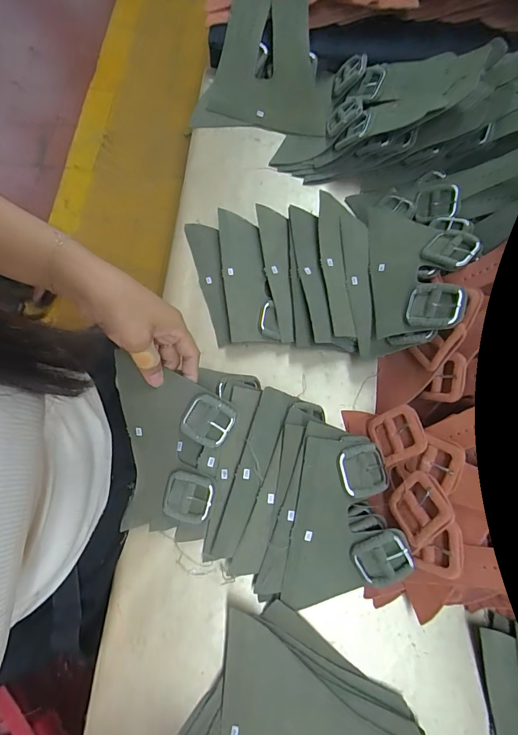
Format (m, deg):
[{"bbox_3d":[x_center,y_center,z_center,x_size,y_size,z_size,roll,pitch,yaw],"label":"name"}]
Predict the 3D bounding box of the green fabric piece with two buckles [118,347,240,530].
[{"bbox_3d":[-0.090,0.079,0.357,0.113,0.028,0.149,12,90,6],"label":"green fabric piece with two buckles"}]

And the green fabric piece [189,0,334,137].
[{"bbox_3d":[0.011,-0.410,0.501,0.172,0.026,0.178,8,96,2],"label":"green fabric piece"}]

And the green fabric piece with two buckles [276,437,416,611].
[{"bbox_3d":[0.081,0.143,0.336,0.101,0.044,0.151,8,73,4],"label":"green fabric piece with two buckles"}]

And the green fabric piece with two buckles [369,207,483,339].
[{"bbox_3d":[0.162,-0.101,0.378,0.098,0.024,0.149,-6,59,35],"label":"green fabric piece with two buckles"}]

